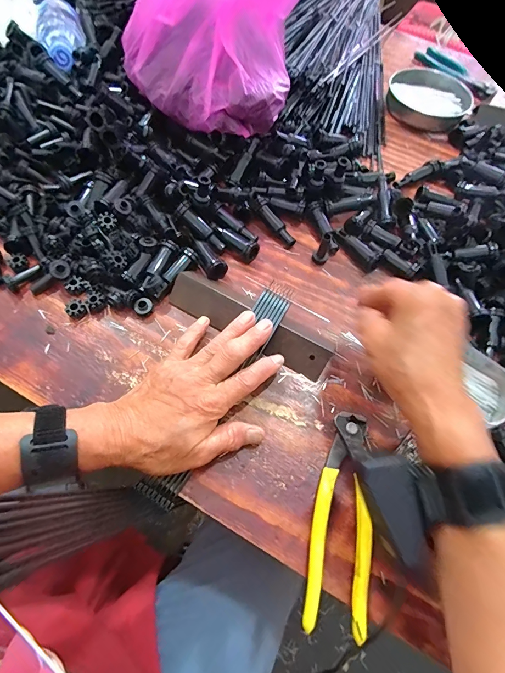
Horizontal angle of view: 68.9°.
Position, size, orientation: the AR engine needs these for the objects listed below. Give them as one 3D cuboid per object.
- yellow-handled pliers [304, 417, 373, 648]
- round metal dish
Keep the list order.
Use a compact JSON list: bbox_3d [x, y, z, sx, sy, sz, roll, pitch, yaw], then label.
[{"bbox_3d":[0.077,0.146,0.306,0.047,0.024,0.164,14,63,2],"label":"yellow-handled pliers"},{"bbox_3d":[0.277,-0.375,0.582,0.127,0.027,0.107,19,63,5],"label":"round metal dish"}]

